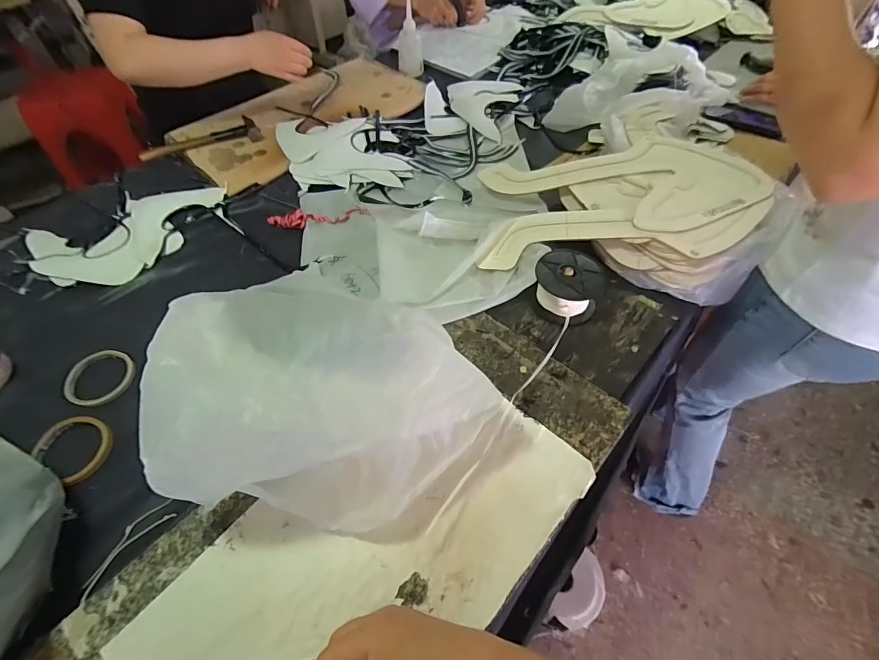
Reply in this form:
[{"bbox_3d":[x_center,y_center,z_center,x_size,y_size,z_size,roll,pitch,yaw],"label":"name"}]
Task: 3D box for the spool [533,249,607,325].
[{"bbox_3d":[0.184,-0.061,0.586,0.093,0.062,0.092,0,54,1],"label":"spool"}]

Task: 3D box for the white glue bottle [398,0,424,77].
[{"bbox_3d":[-0.074,-0.720,0.999,0.064,0.138,0.051,-15,55,-9],"label":"white glue bottle"}]

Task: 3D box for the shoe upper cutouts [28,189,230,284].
[{"bbox_3d":[-0.556,-0.185,0.726,0.207,0.023,0.284,23,58,16],"label":"shoe upper cutouts"}]

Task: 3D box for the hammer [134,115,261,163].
[{"bbox_3d":[-0.489,-0.388,0.835,0.229,0.024,0.069,-28,58,-18],"label":"hammer"}]

